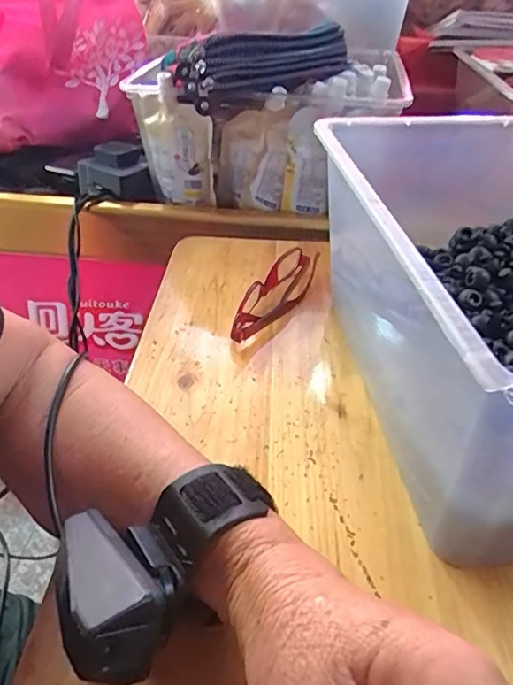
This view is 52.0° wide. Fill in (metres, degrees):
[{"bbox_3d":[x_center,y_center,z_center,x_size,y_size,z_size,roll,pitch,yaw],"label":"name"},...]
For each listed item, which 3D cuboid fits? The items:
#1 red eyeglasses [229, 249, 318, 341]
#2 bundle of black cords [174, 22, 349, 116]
[{"bbox_3d":[0.017,-0.041,0.440,0.033,0.030,0.128,16,40,18],"label":"red eyeglasses"},{"bbox_3d":[0.007,-0.276,0.531,0.177,0.067,0.061,-14,41,-19],"label":"bundle of black cords"}]

